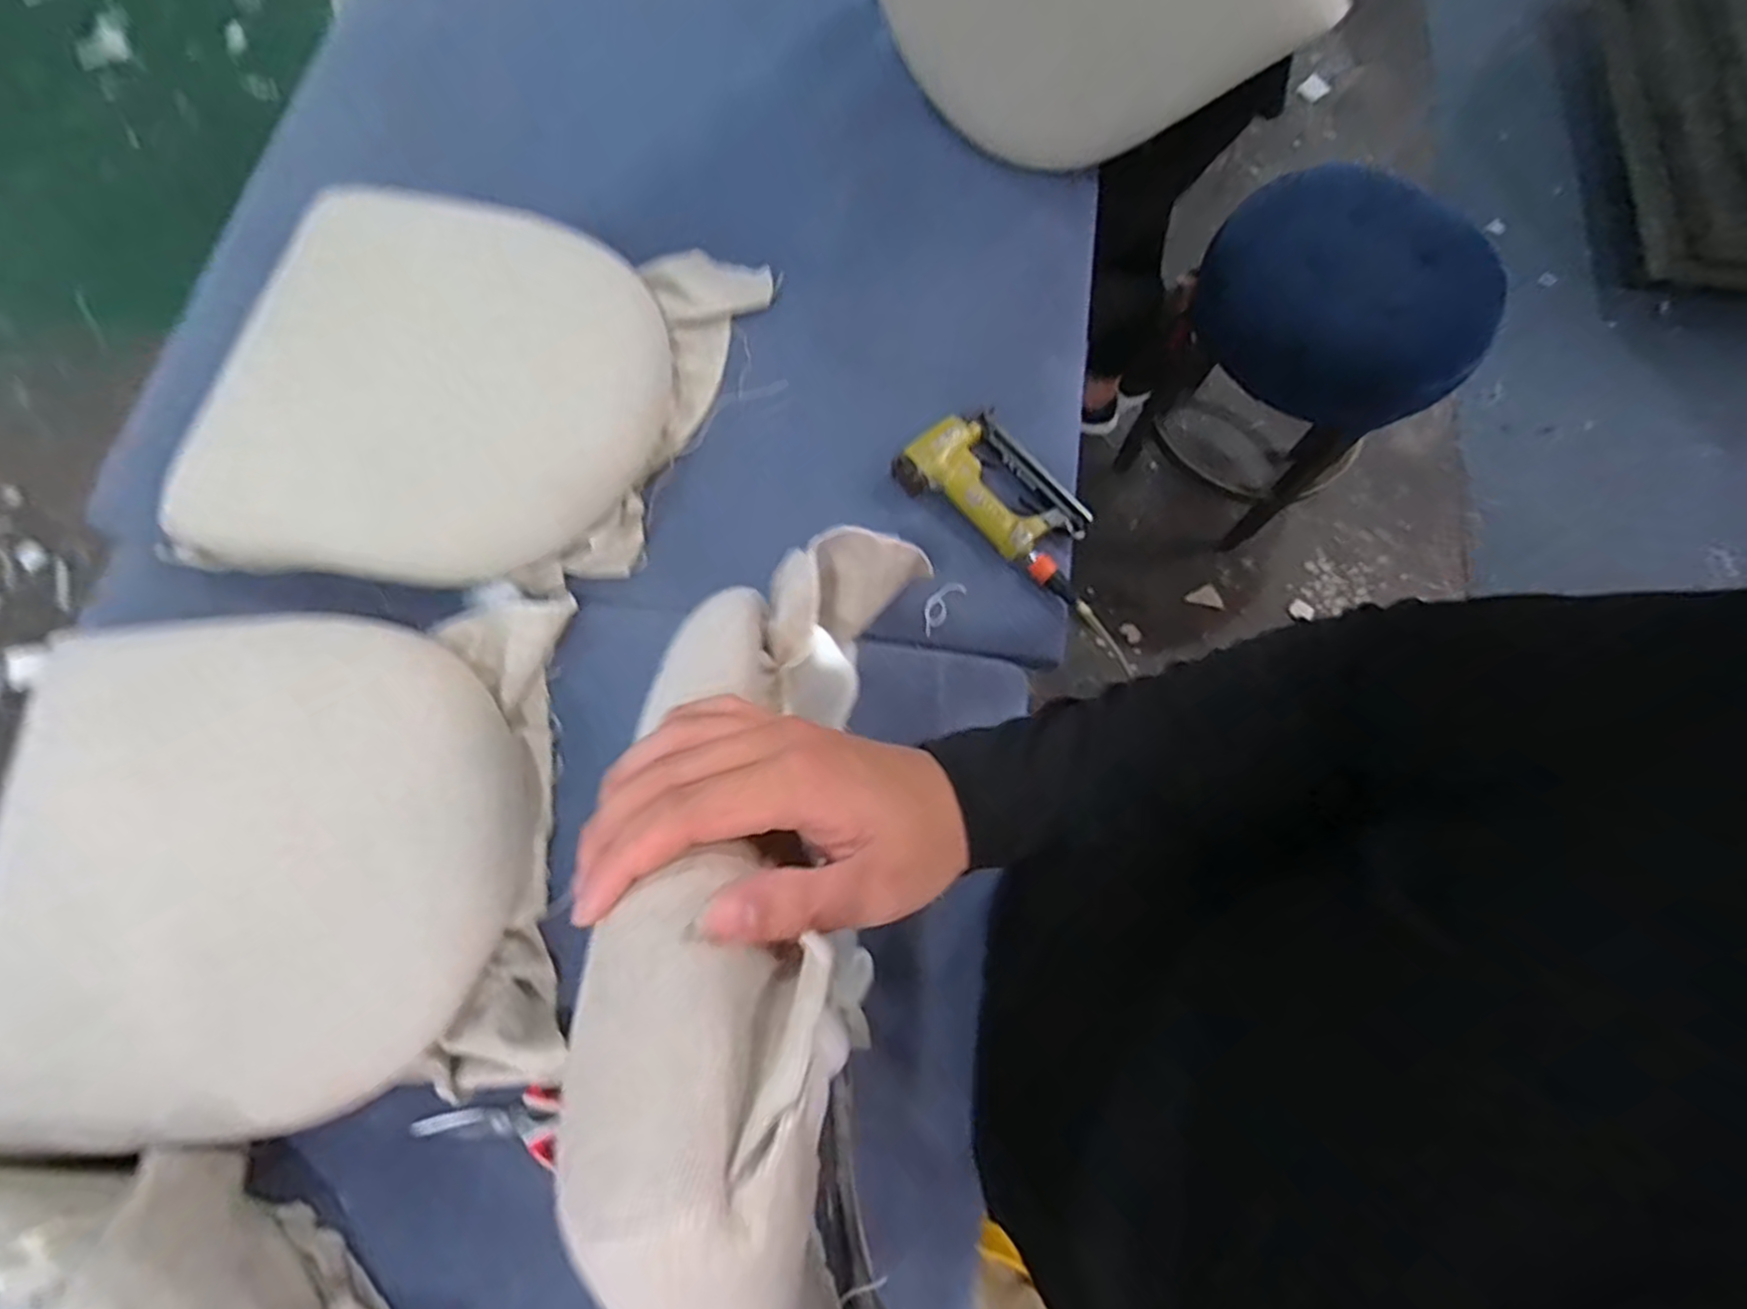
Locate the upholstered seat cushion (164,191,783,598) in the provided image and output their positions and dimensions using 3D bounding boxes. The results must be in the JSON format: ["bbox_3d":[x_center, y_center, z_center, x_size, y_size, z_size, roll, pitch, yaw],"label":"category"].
[{"bbox_3d":[-0.427,-0.298,0.840,0.542,0.131,0.448,4,73,0],"label":"upholstered seat cushion"}]

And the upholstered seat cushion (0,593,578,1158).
[{"bbox_3d":[-0.538,0.177,0.689,0.490,0.085,0.454,-9,74,-4],"label":"upholstered seat cushion"}]

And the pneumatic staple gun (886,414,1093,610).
[{"bbox_3d":[0.152,-0.174,0.832,0.243,0.036,0.126,39,76,10],"label":"pneumatic staple gun"}]

